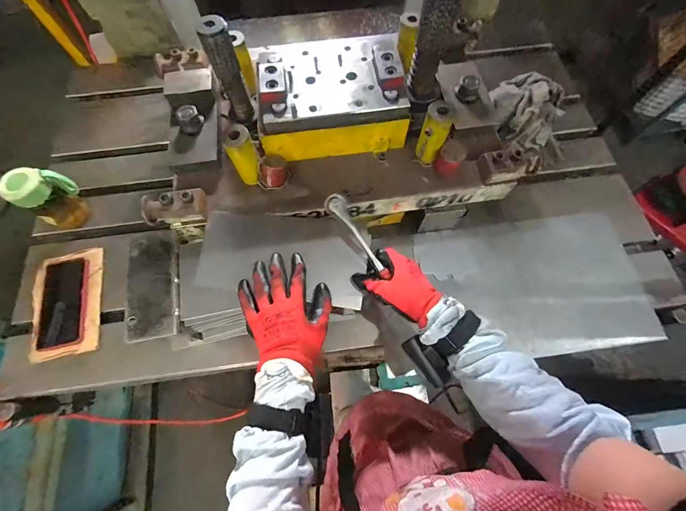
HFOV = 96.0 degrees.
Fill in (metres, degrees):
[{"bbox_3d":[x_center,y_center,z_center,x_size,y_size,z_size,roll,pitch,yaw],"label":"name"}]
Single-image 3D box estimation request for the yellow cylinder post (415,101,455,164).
[{"bbox_3d":[0.141,-0.186,0.480,0.039,0.097,0.032,14,69,6],"label":"yellow cylinder post"}]

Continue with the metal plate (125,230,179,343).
[{"bbox_3d":[-0.285,0.040,0.460,0.071,0.012,0.162,-10,69,-3],"label":"metal plate"}]

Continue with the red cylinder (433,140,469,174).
[{"bbox_3d":[0.171,-0.155,0.491,0.038,0.037,0.036,0,68,1],"label":"red cylinder"}]

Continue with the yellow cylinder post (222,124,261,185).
[{"bbox_3d":[-0.150,-0.150,0.473,0.040,0.099,0.034,-18,69,-6],"label":"yellow cylinder post"}]

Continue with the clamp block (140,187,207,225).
[{"bbox_3d":[-0.260,-0.073,0.473,0.093,0.044,0.043,-11,69,-4],"label":"clamp block"}]

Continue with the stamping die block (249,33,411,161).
[{"bbox_3d":[-0.019,-0.262,0.516,0.233,0.093,0.170,-7,68,-2],"label":"stamping die block"}]

